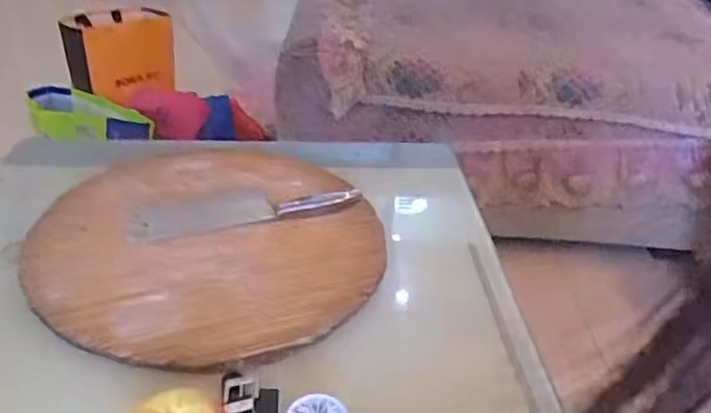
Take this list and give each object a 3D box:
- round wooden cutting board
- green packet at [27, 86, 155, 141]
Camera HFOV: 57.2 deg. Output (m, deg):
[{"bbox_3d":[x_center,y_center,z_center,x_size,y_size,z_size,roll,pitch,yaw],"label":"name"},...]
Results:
[{"bbox_3d":[-0.172,0.032,0.812,0.389,0.027,0.422,3,34,-2],"label":"round wooden cutting board"},{"bbox_3d":[-0.627,-0.208,1.530,0.319,0.077,0.138,16,36,17],"label":"green packet"}]

